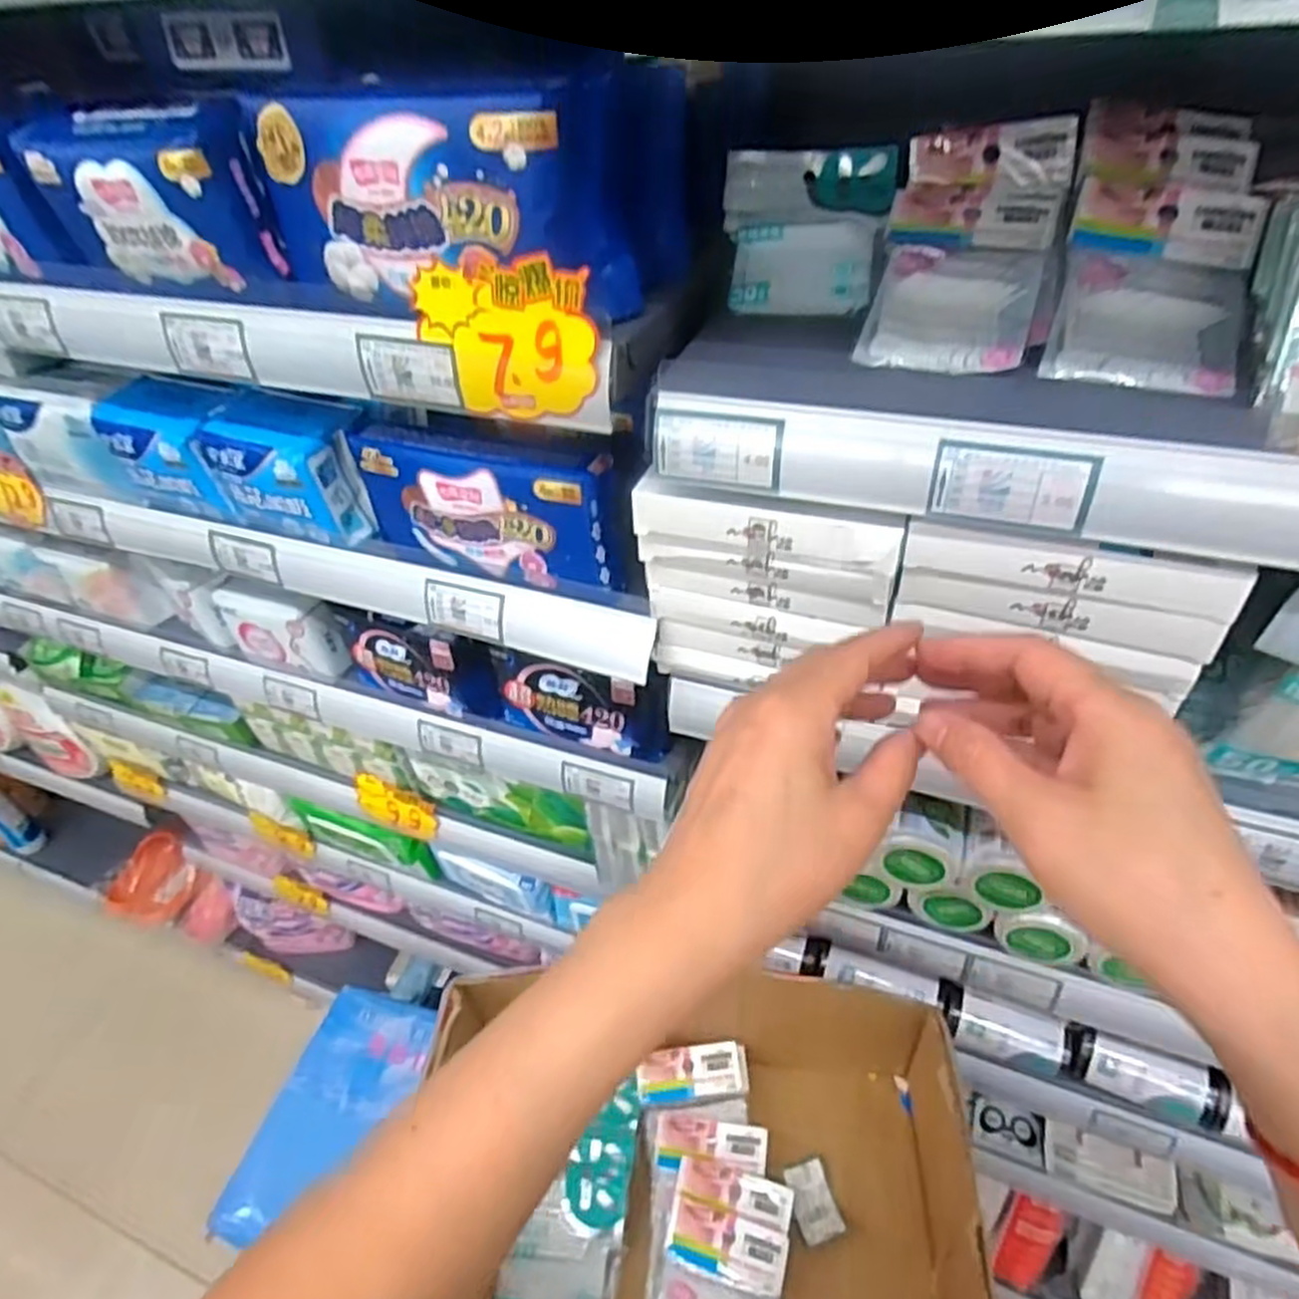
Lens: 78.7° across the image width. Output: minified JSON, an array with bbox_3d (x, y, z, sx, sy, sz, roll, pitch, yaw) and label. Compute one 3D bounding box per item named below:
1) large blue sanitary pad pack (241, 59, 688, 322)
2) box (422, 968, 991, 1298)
[{"bbox_3d":[-0.091,-0.237,0.403,0.198,0.088,0.095,14,48,20],"label":"large blue sanitary pad pack"},{"bbox_3d":[0.036,0.424,0.590,0.411,0.103,0.333,-1,45,5],"label":"box"}]

